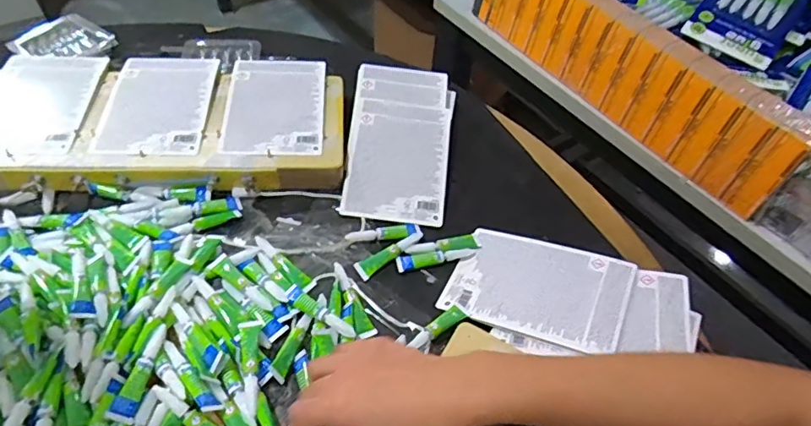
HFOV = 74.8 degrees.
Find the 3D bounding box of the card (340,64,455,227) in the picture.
[{"bbox_3d":[-0.008,-0.090,0.646,0.114,0.008,0.227,6,60,-3],"label":"card"}]

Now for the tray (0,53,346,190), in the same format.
[{"bbox_3d":[-0.288,-0.113,0.633,0.428,0.042,0.204,-1,50,-6],"label":"tray"}]

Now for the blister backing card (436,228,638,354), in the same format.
[{"bbox_3d":[0.131,0.072,0.529,0.167,0.009,0.115,14,49,26],"label":"blister backing card"}]

